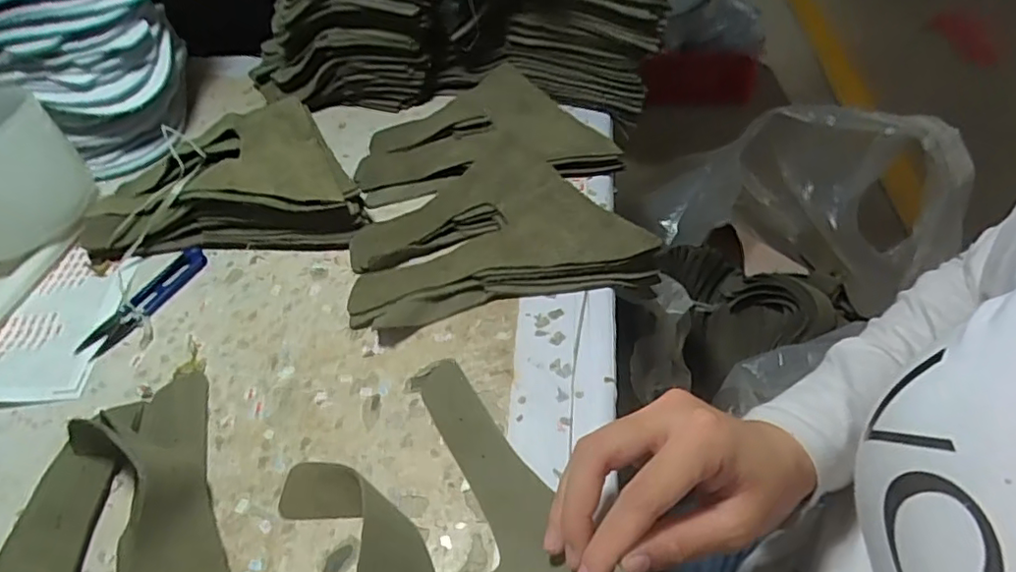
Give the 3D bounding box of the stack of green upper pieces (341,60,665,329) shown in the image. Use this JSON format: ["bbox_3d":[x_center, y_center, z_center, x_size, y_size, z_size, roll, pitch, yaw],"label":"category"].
[{"bbox_3d":[-0.018,-0.090,0.480,0.210,0.033,0.259,-8,47,-3],"label":"stack of green upper pieces"}]

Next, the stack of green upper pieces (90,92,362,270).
[{"bbox_3d":[-0.218,-0.091,0.480,0.216,0.047,0.141,-4,47,1],"label":"stack of green upper pieces"}]

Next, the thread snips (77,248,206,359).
[{"bbox_3d":[-0.261,0.008,0.426,0.025,0.009,0.102,18,51,20],"label":"thread snips"}]

